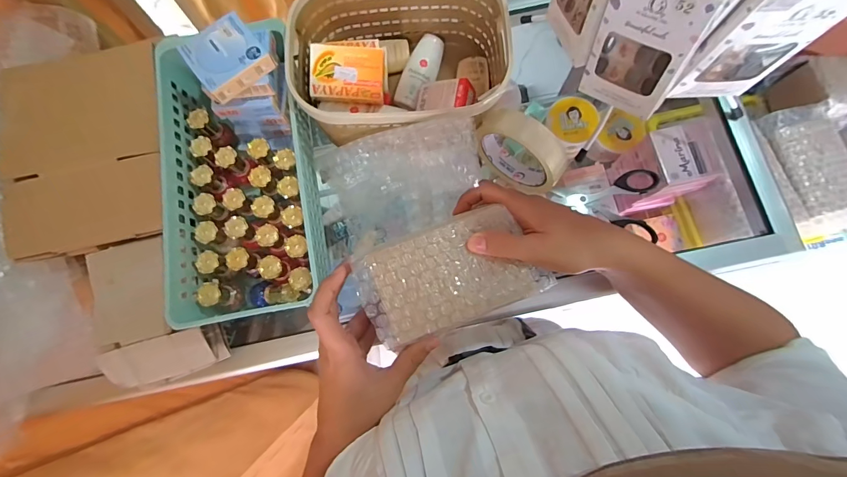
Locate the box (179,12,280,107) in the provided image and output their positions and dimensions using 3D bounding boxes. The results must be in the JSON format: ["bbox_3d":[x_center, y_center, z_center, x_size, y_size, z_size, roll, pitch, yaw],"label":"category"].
[{"bbox_3d":[-0.185,-0.172,0.359,0.064,0.017,0.063,-36,78,-6],"label":"box"}]

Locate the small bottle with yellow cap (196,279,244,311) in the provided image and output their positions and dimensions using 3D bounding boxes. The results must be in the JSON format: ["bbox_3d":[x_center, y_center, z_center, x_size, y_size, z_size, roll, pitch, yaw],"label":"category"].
[{"bbox_3d":[-0.205,0.058,0.384,0.026,0.043,0.025,16,78,5],"label":"small bottle with yellow cap"}]

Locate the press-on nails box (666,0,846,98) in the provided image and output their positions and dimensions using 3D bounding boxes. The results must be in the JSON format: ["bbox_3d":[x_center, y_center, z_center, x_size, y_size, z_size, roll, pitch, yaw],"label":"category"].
[{"bbox_3d":[0.254,-0.149,0.284,0.069,0.136,0.016,3,77,2],"label":"press-on nails box"}]

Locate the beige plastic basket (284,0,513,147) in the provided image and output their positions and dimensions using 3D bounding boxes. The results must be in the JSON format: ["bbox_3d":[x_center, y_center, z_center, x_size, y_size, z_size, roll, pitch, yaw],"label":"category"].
[{"bbox_3d":[-0.026,-0.184,0.410,0.211,0.094,0.165,-2,77,1],"label":"beige plastic basket"}]

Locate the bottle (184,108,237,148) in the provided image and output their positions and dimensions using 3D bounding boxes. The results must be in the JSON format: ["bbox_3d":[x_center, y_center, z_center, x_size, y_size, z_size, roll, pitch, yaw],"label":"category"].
[{"bbox_3d":[-0.235,-0.119,0.422,0.024,0.050,0.028,15,76,33],"label":"bottle"}]

